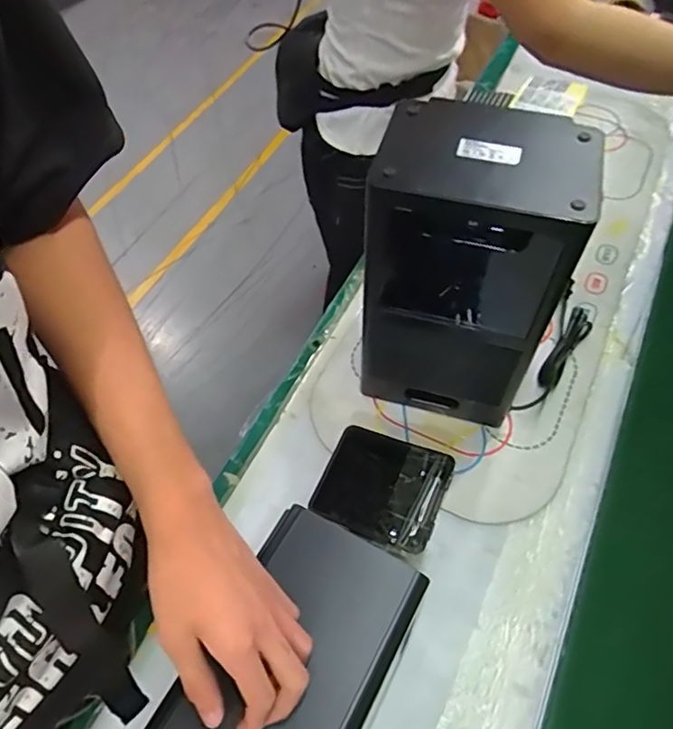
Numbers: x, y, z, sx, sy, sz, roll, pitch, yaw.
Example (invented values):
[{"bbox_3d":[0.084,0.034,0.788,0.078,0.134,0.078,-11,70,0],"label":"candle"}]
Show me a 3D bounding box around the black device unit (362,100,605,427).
[{"bbox_3d":[0.128,-0.084,0.646,0.182,0.369,0.132,14,60,8],"label":"black device unit"}]

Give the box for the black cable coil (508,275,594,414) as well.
[{"bbox_3d":[0.309,-0.017,0.796,0.055,0.031,0.244,25,62,14],"label":"black cable coil"}]

